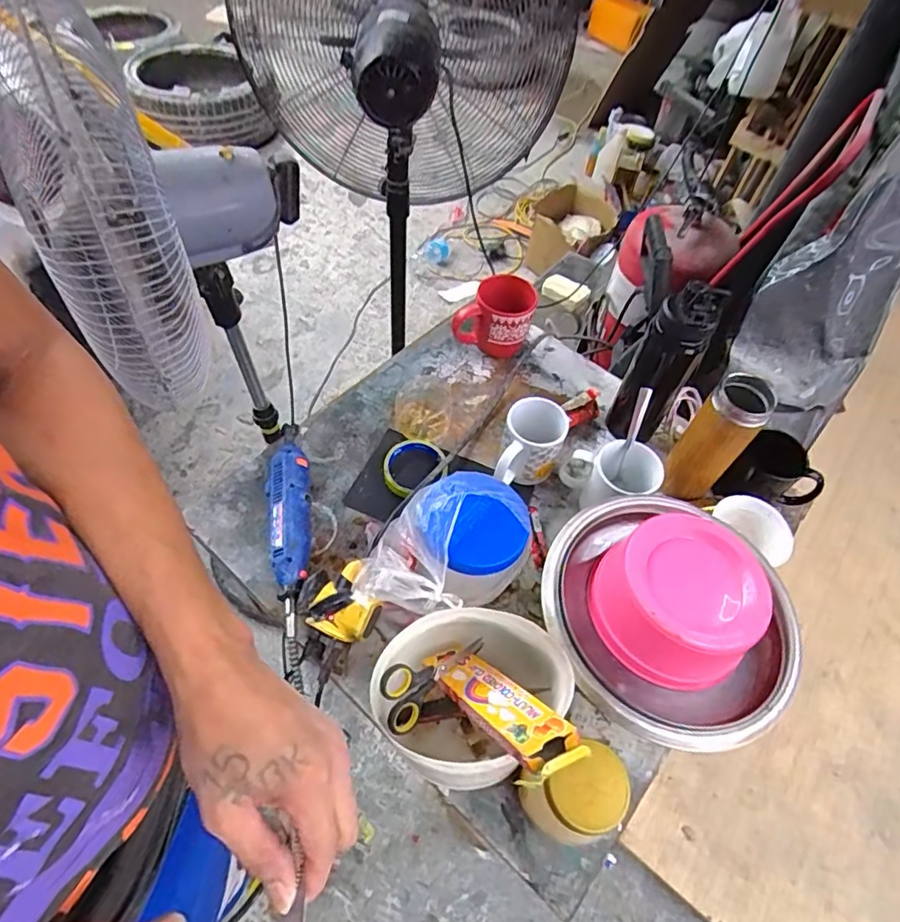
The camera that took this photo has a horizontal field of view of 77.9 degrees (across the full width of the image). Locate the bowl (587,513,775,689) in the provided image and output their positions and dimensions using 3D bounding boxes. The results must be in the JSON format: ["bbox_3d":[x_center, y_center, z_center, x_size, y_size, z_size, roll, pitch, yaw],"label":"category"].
[{"bbox_3d":[0.223,0.133,0.541,0.143,0.076,0.142,2,54,-3],"label":"bowl"}]

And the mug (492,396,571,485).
[{"bbox_3d":[0.107,-0.017,0.752,0.078,0.093,0.108,12,54,4],"label":"mug"}]

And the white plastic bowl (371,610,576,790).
[{"bbox_3d":[0.013,0.228,0.551,0.157,0.142,0.142,-32,63,-24],"label":"white plastic bowl"}]

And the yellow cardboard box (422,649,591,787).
[{"bbox_3d":[0.036,0.218,0.510,0.052,0.225,0.016,-29,102,-21],"label":"yellow cardboard box"}]

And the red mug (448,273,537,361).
[{"bbox_3d":[0.071,-0.225,0.877,0.113,0.108,0.089,20,55,9],"label":"red mug"}]

